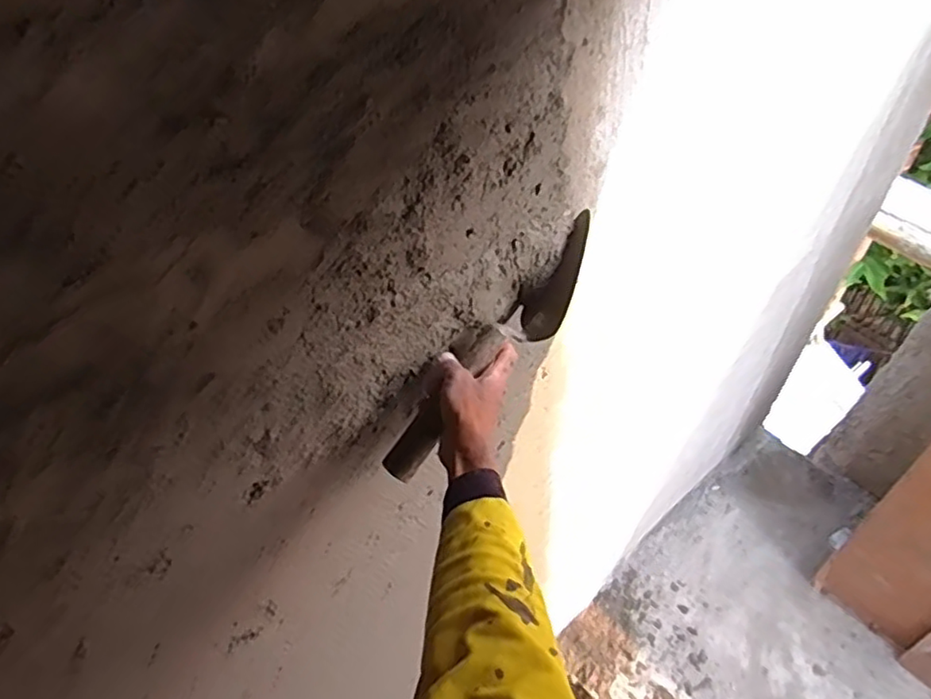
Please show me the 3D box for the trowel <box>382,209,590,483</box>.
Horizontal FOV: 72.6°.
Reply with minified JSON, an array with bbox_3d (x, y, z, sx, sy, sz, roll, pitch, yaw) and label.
[{"bbox_3d":[0.033,0.001,0.653,0.065,0.051,0.322,37,81,29],"label":"trowel"}]

